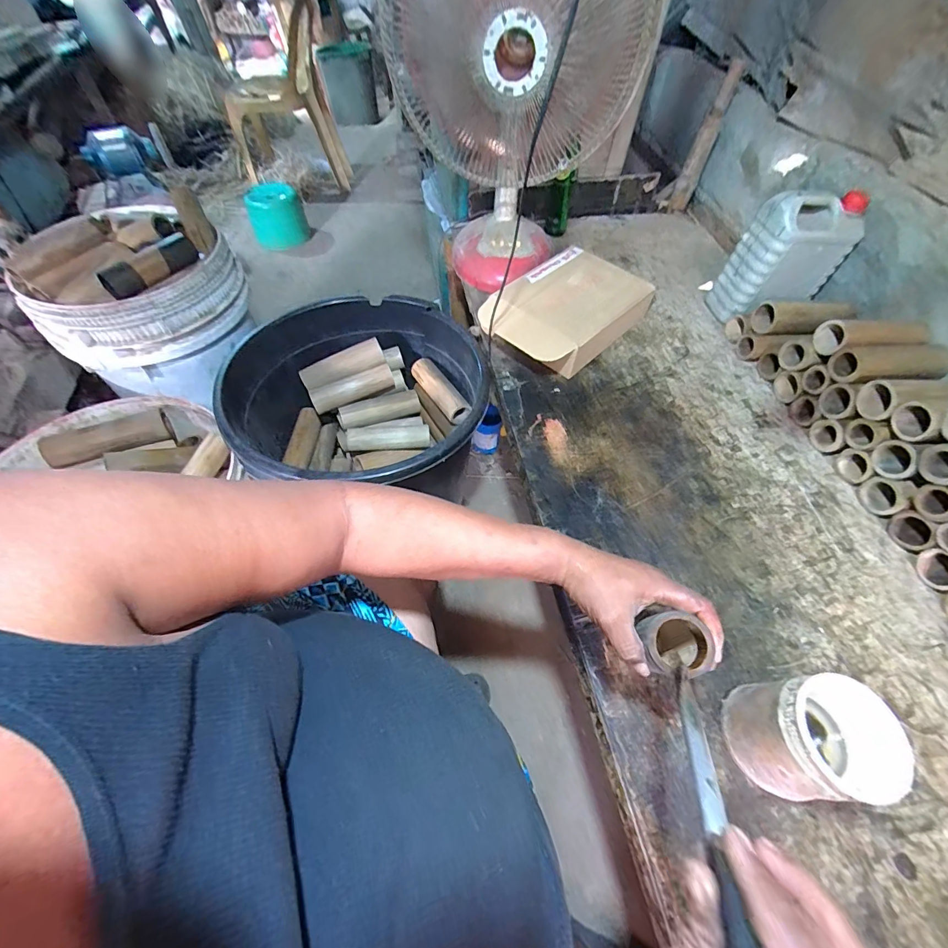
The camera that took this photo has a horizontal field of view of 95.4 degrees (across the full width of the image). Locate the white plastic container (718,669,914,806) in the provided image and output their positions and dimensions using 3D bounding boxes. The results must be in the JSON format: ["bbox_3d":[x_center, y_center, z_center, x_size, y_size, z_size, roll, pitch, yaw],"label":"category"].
[{"bbox_3d":[0.319,0.257,0.423,0.087,0.129,0.103,5,54,-1],"label":"white plastic container"}]

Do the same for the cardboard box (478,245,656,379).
[{"bbox_3d":[0.170,-0.315,0.830,0.319,0.074,0.208,-37,65,-27],"label":"cardboard box"}]

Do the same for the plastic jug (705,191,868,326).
[{"bbox_3d":[0.600,-0.413,0.842,0.181,0.233,0.113,-11,56,-12],"label":"plastic jug"}]

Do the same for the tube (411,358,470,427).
[{"bbox_3d":[-0.073,-0.180,0.928,0.051,0.038,0.188,-27,61,-22],"label":"tube"}]

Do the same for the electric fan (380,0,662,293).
[{"bbox_3d":[0.061,-0.632,0.746,0.374,0.574,0.276,-1,55,-6],"label":"electric fan"}]

